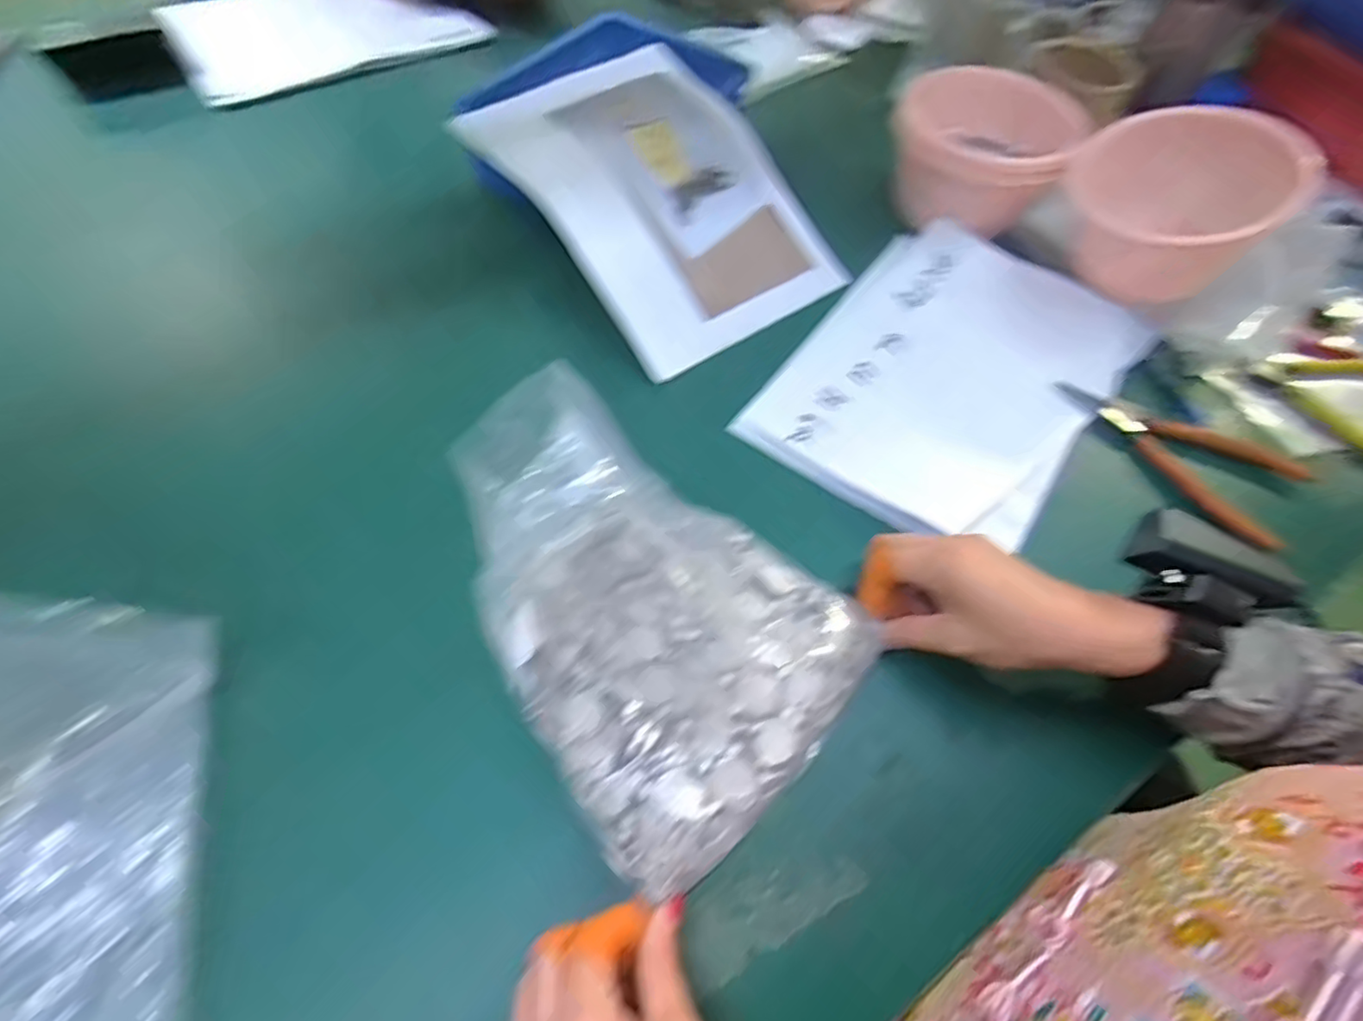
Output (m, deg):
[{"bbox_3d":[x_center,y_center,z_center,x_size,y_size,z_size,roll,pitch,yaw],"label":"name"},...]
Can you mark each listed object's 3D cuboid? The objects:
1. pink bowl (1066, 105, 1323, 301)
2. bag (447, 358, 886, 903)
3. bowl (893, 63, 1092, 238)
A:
[{"bbox_3d":[0.390,-0.232,0.521,0.138,0.131,0.131,1,58,-2],"label":"pink bowl"},{"bbox_3d":[-0.023,0.053,0.351,0.225,0.035,0.173,40,65,20],"label":"bag"},{"bbox_3d":[0.264,-0.315,0.579,0.142,0.107,0.124,32,62,16],"label":"bowl"}]

